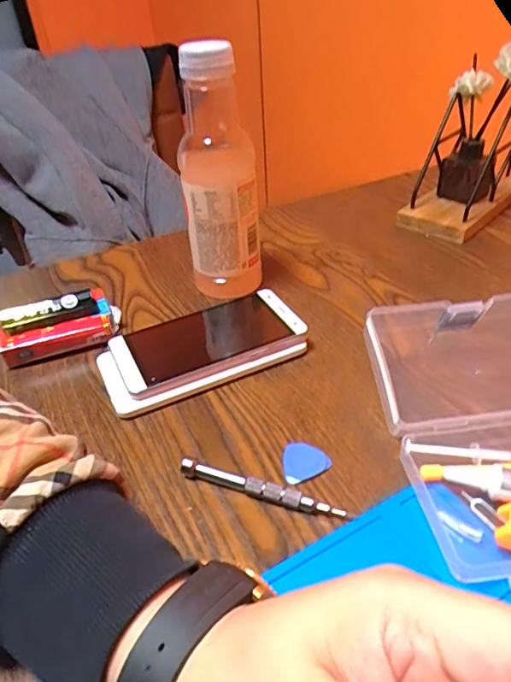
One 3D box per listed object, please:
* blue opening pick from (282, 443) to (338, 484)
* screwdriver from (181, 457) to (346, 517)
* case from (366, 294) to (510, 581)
[{"bbox_3d":[0.032,0.074,0.315,0.030,0.004,0.028,-9,43,-2],"label":"blue opening pick"},{"bbox_3d":[0.002,0.086,0.296,0.098,0.012,0.007,12,40,19],"label":"screwdriver"},{"bbox_3d":[0.162,0.034,0.317,0.158,0.050,0.199,-6,37,-4],"label":"case"}]

